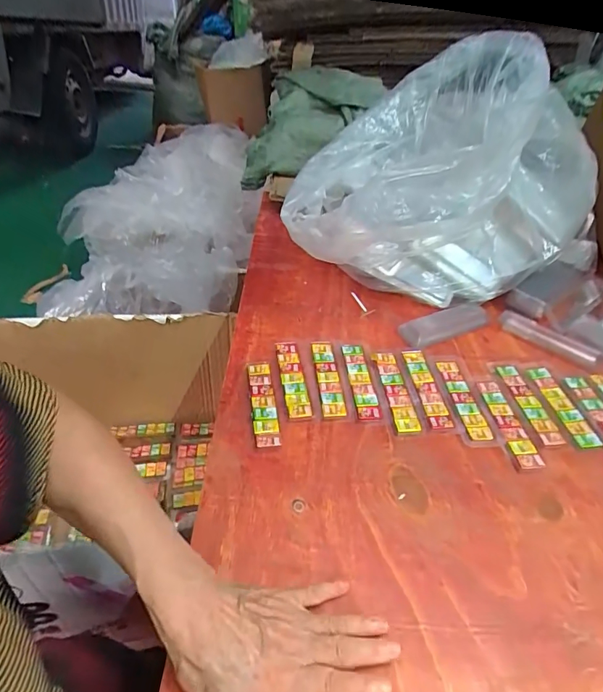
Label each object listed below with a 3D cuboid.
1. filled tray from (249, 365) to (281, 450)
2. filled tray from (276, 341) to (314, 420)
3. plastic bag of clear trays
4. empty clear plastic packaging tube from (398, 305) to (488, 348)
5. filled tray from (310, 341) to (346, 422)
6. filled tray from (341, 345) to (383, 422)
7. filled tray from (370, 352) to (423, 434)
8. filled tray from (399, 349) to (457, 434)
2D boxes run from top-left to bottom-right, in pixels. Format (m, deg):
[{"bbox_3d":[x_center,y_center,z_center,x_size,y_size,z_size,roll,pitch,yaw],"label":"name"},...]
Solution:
[{"bbox_3d":[-0.042,0.062,0.477,0.025,0.008,0.116,-4,41,-8],"label":"filled tray"},{"bbox_3d":[-0.010,0.036,0.506,0.027,0.004,0.119,-5,41,-9],"label":"filled tray"},{"bbox_3d":[0.174,-0.227,0.606,0.405,0.295,0.263,-10,42,-14],"label":"plastic bag of clear trays"},{"bbox_3d":[0.195,-0.031,0.593,0.133,0.020,0.039,-17,44,-21],"label":"empty clear plastic packaging tube"},{"bbox_3d":[0.031,0.036,0.509,0.029,0.005,0.121,-2,41,-5],"label":"filled tray"},{"bbox_3d":[0.069,0.040,0.508,0.029,0.004,0.126,-2,41,-5],"label":"filled tray"},{"bbox_3d":[0.108,0.050,0.498,0.029,0.007,0.120,-3,41,-6],"label":"filled tray"},{"bbox_3d":[0.144,0.048,0.506,0.036,0.005,0.132,-1,41,-4],"label":"filled tray"}]

